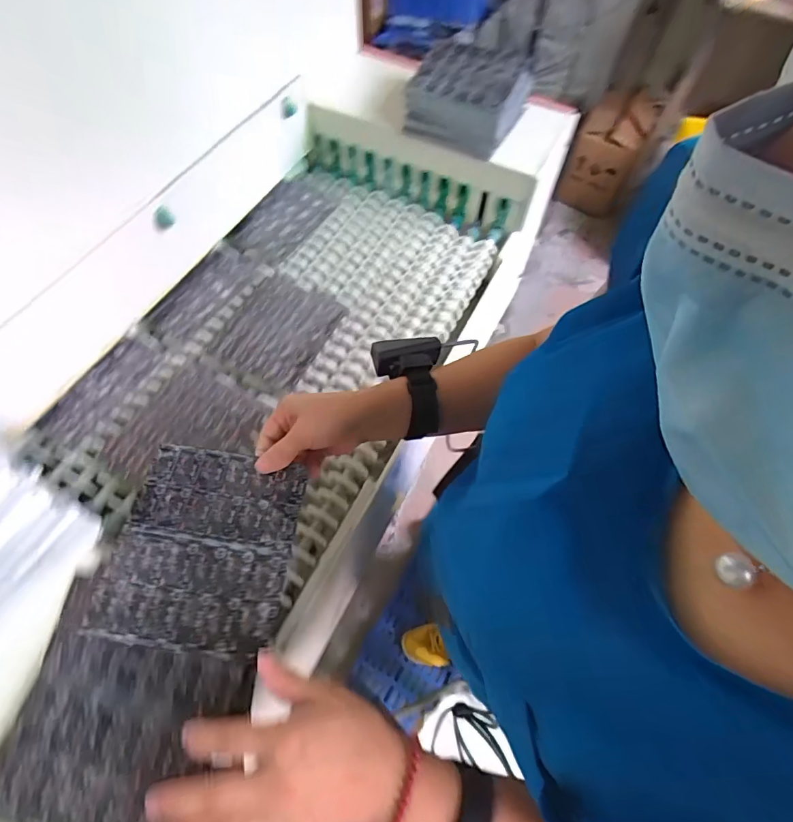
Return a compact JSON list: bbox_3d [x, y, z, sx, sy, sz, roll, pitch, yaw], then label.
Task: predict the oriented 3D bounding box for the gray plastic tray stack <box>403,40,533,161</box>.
[{"bbox_3d":[0.113,-0.506,0.750,0.163,0.094,0.176,23,64,12],"label":"gray plastic tray stack"}]

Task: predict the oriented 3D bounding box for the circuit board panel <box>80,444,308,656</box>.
[{"bbox_3d":[-0.167,0.114,0.401,0.146,0.009,0.164,8,64,0],"label":"circuit board panel"}]

